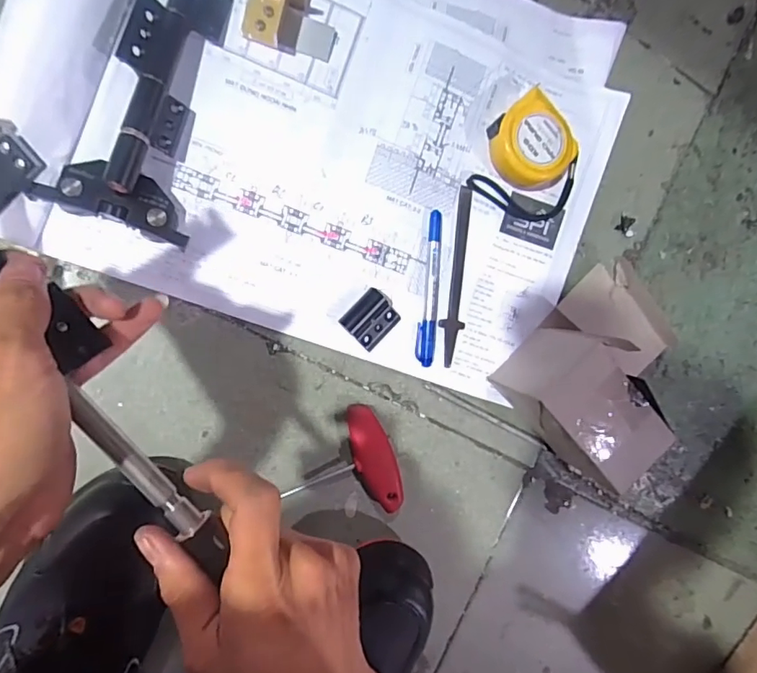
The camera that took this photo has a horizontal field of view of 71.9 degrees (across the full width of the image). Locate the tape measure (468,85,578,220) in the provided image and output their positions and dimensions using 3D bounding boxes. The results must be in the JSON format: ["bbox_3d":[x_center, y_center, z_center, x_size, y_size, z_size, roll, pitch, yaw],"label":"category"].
[{"bbox_3d":[0.128,-0.145,0.444,0.084,0.031,0.093,-46,99,-4],"label":"tape measure"}]

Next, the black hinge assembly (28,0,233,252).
[{"bbox_3d":[-0.160,-0.171,0.374,0.104,0.036,0.192,19,92,-13],"label":"black hinge assembly"}]

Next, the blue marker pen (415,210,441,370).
[{"bbox_3d":[0.043,-0.040,0.441,0.016,0.011,0.129,3,93,-10],"label":"blue marker pen"}]

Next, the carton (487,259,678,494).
[{"bbox_3d":[0.198,0.022,0.444,0.164,0.093,0.117,-46,103,-4],"label":"carton"}]

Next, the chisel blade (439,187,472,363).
[{"bbox_3d":[0.067,-0.052,0.457,0.019,0.004,0.153,3,93,-10],"label":"chisel blade"}]

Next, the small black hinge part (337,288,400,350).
[{"bbox_3d":[-0.005,-0.015,0.435,0.038,0.020,0.042,43,86,-9],"label":"small black hinge part"}]

